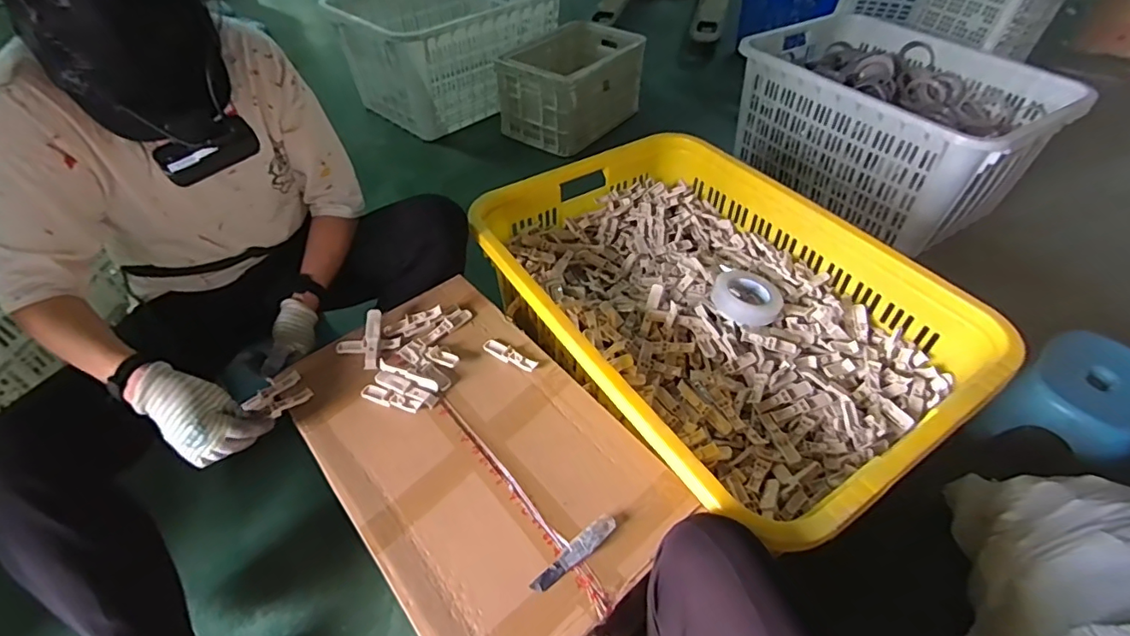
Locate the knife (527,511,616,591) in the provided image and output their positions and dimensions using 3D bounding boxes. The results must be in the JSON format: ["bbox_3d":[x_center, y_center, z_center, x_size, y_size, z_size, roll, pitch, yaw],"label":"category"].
[{"bbox_3d":[0.013,0.283,0.640,0.121,0.013,0.025,-34,55,-29],"label":"knife"}]

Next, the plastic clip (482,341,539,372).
[{"bbox_3d":[-0.090,0.061,0.861,0.099,0.011,0.026,27,52,23],"label":"plastic clip"}]

